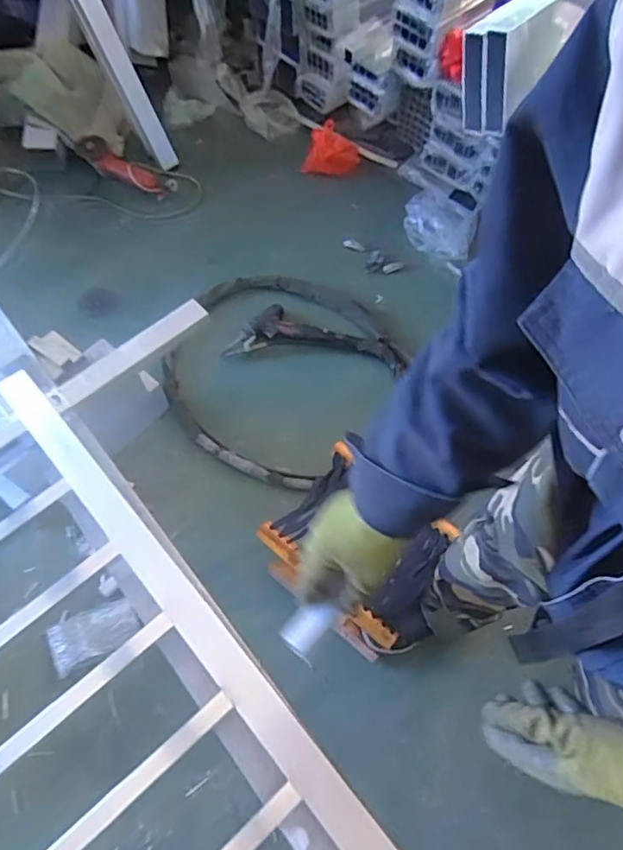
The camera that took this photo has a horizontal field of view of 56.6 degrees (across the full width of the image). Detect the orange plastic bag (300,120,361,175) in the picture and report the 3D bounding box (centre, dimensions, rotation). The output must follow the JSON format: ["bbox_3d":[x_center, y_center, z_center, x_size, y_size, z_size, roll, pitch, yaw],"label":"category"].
[{"bbox_3d":[0.063,-0.849,1.793,0.174,0.076,0.149,15,64,7],"label":"orange plastic bag"}]

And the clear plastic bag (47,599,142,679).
[{"bbox_3d":[-0.452,0.437,1.212,0.170,0.054,0.099,-24,65,-11],"label":"clear plastic bag"}]

